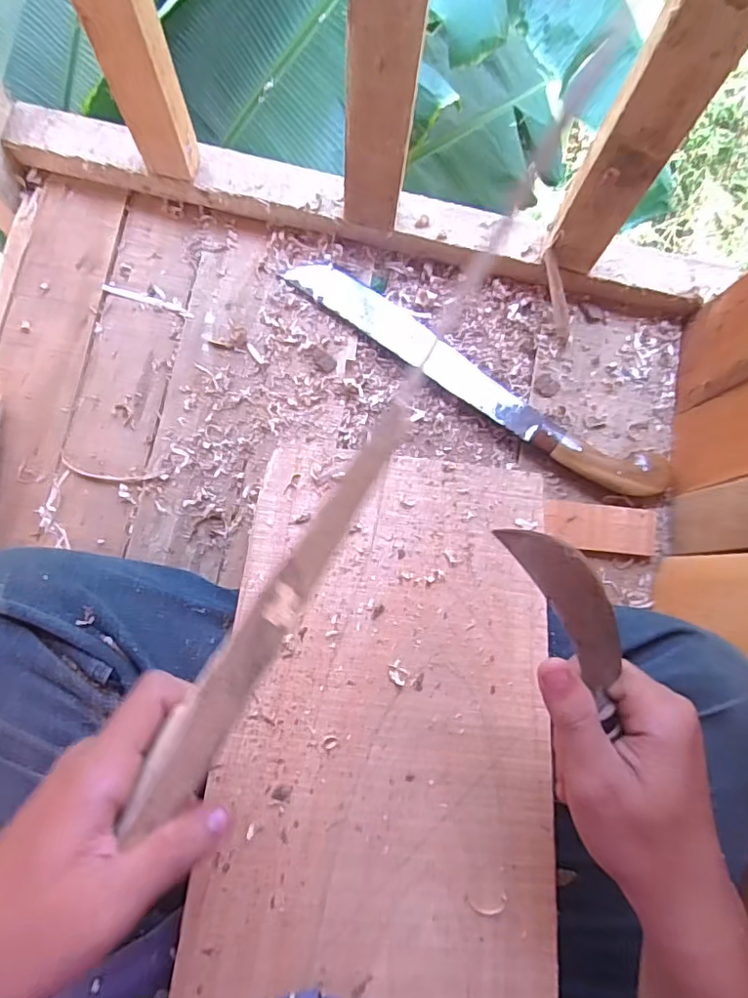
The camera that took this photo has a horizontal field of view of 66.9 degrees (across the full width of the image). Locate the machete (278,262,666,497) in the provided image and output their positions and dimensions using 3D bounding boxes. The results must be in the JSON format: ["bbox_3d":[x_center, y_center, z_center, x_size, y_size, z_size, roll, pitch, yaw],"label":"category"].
[{"bbox_3d":[0.100,-0.123,0.573,0.424,0.027,0.060,31,81,3],"label":"machete"}]

